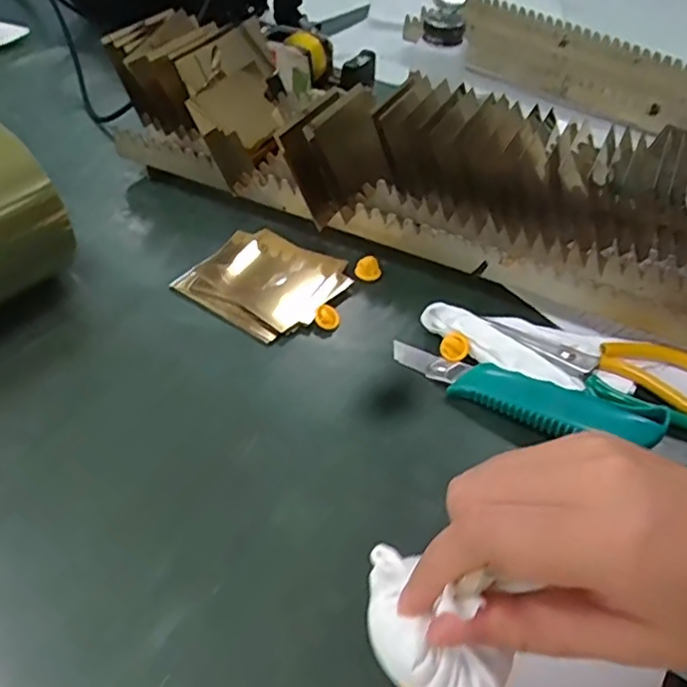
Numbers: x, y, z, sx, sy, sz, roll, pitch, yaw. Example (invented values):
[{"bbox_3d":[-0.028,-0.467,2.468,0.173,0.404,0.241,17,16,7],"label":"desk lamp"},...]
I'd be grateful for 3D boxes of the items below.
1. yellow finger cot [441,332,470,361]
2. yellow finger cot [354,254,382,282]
[{"bbox_3d":[0.079,0.002,0.434,0.020,0.006,0.020,0,83,0],"label":"yellow finger cot"},{"bbox_3d":[0.019,-0.060,0.496,0.020,0.021,0.006,-18,19,15],"label":"yellow finger cot"}]

